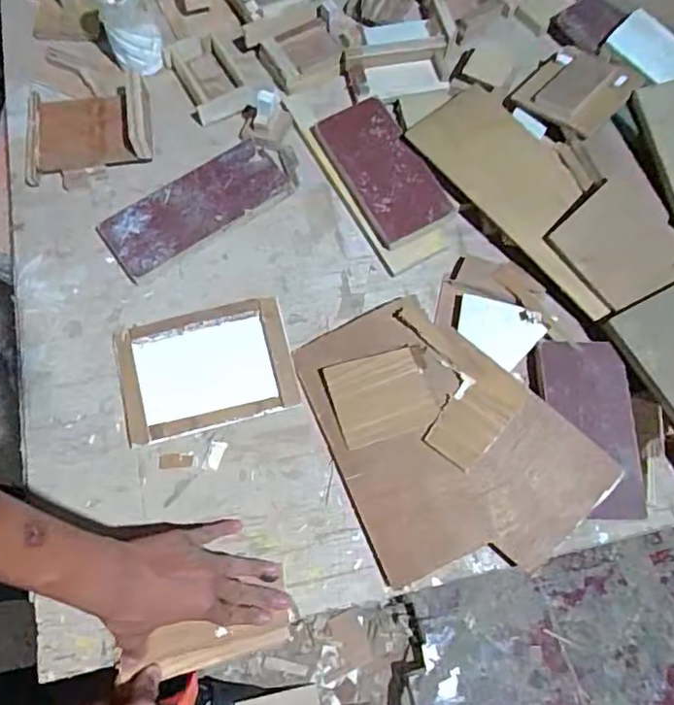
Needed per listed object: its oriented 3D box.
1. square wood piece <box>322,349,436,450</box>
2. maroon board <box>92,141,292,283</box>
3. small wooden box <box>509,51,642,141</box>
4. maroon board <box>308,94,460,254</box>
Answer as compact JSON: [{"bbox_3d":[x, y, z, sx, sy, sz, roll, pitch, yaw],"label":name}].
[{"bbox_3d":[0.046,0.048,0.625,0.100,0.004,0.089,-15,77,5],"label":"square wood piece"},{"bbox_3d":[-0.173,-0.175,0.712,0.218,0.023,0.085,-34,73,-13],"label":"maroon board"},{"bbox_3d":[0.309,-0.340,0.762,0.114,0.022,0.117,39,73,13],"label":"small wooden box"},{"bbox_3d":[0.056,-0.223,0.715,0.096,0.023,0.188,-27,72,-11],"label":"maroon board"}]

